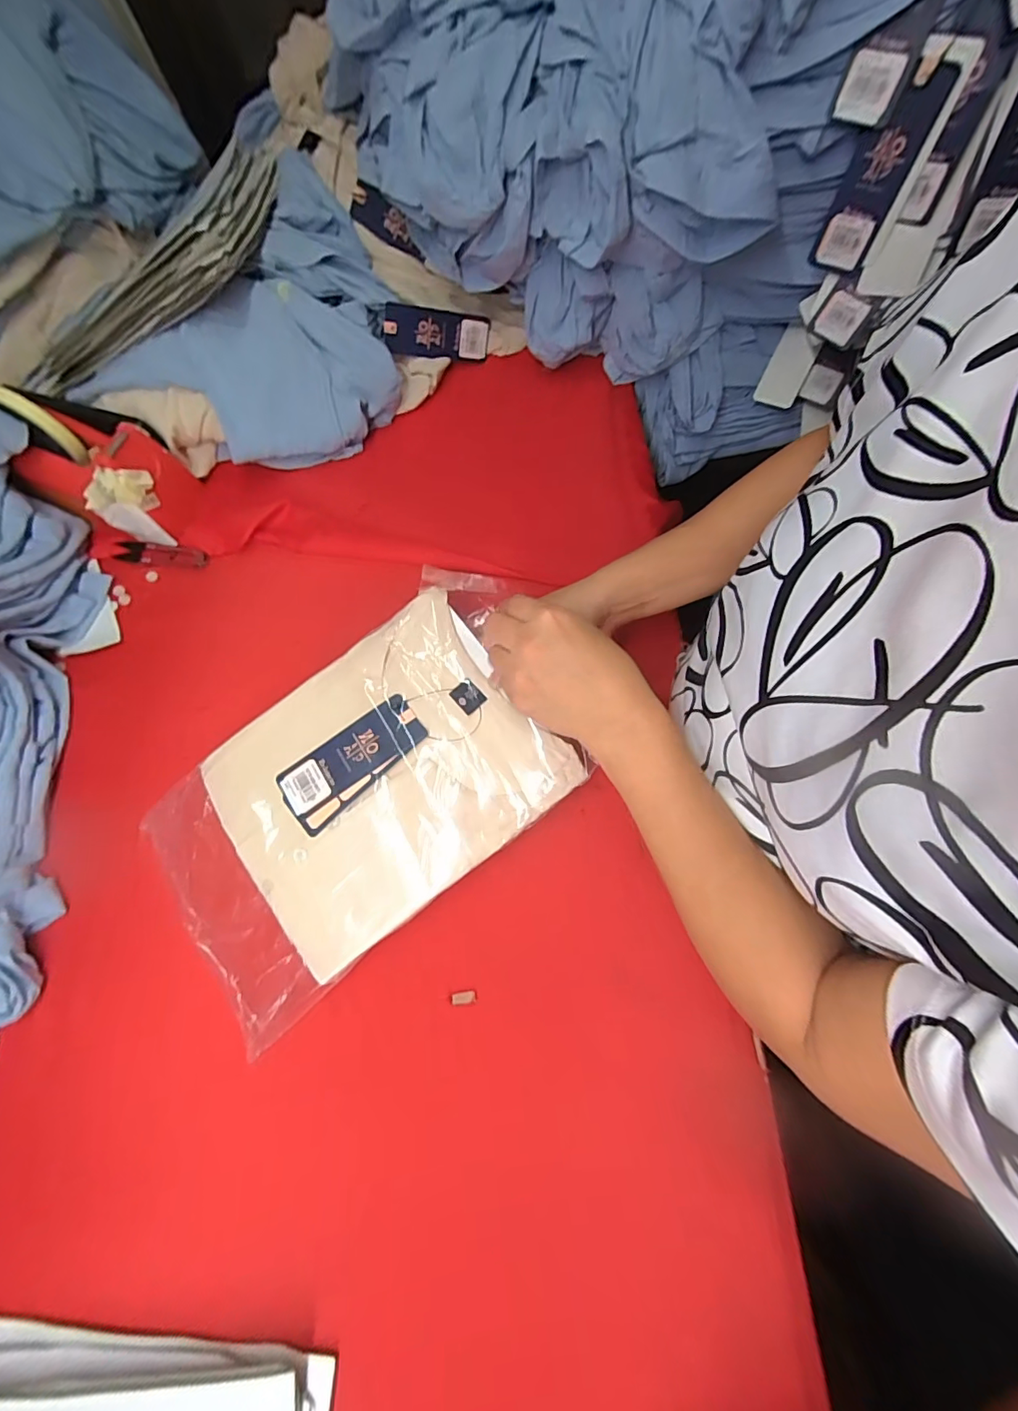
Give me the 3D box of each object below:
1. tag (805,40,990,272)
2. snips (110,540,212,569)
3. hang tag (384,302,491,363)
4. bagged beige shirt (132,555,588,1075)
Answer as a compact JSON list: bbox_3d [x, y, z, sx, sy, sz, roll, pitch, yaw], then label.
[{"bbox_3d":[0.301,-0.429,0.397,0.051,0.130,0.009,27,67,13],"label":"tag"},{"bbox_3d":[-0.364,-0.157,0.514,0.103,0.005,0.024,9,73,9],"label":"snips"},{"bbox_3d":[-0.079,-0.415,0.552,0.116,0.045,0.007,-9,51,-20],"label":"hang tag"},{"bbox_3d":[-0.120,0.069,0.392,0.351,0.029,0.204,-40,77,0],"label":"bagged beige shirt"}]

